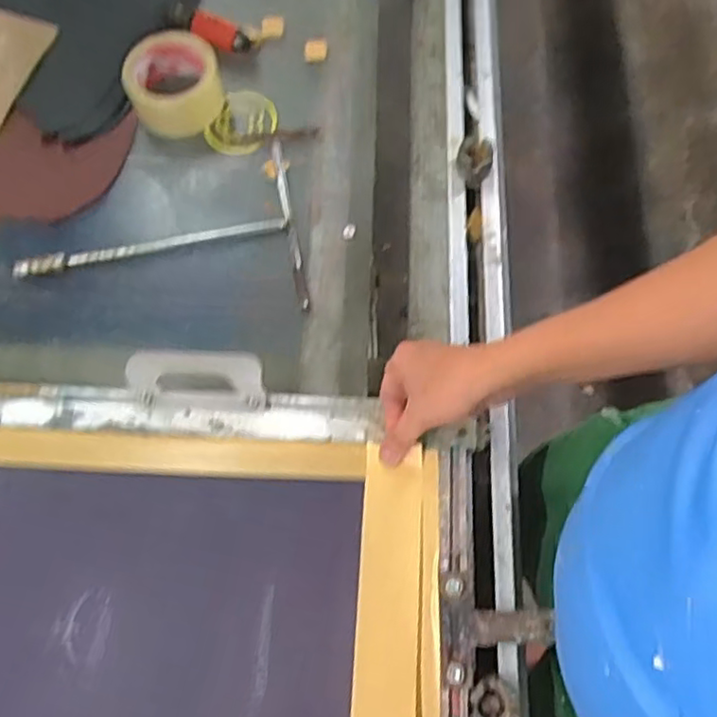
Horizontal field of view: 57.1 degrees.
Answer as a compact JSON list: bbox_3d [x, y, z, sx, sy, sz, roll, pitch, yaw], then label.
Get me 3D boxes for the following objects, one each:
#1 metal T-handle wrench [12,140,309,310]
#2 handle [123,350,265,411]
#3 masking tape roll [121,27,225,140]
[{"bbox_3d":[-0.204,-0.119,0.670,0.279,0.014,0.180,-10,70,-3],"label":"metal T-handle wrench"},{"bbox_3d":[-0.142,0.019,0.583,0.118,0.014,0.052,2,114,4],"label":"handle"},{"bbox_3d":[-0.203,-0.302,0.726,0.099,0.055,0.097,0,69,1],"label":"masking tape roll"}]

